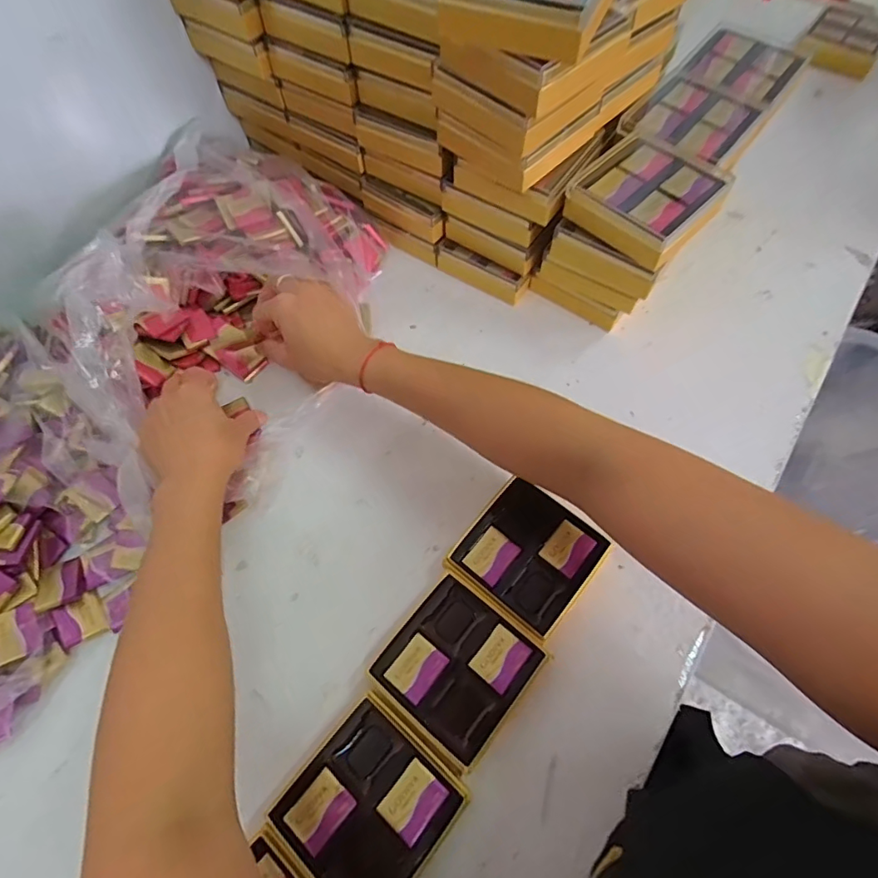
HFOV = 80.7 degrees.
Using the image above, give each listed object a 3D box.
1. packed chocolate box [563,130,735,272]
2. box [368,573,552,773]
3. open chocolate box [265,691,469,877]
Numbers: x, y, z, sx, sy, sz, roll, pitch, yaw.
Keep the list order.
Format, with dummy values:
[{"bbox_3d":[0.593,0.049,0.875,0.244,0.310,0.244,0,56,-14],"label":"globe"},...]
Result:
[{"bbox_3d":[0.175,-0.210,0.443,0.107,0.029,0.104,40,71,20],"label":"packed chocolate box"},{"bbox_3d":[0.014,0.168,0.382,0.095,0.033,0.096,36,70,18],"label":"box"},{"bbox_3d":[-0.045,0.243,0.345,0.096,0.028,0.097,37,70,19],"label":"open chocolate box"}]

